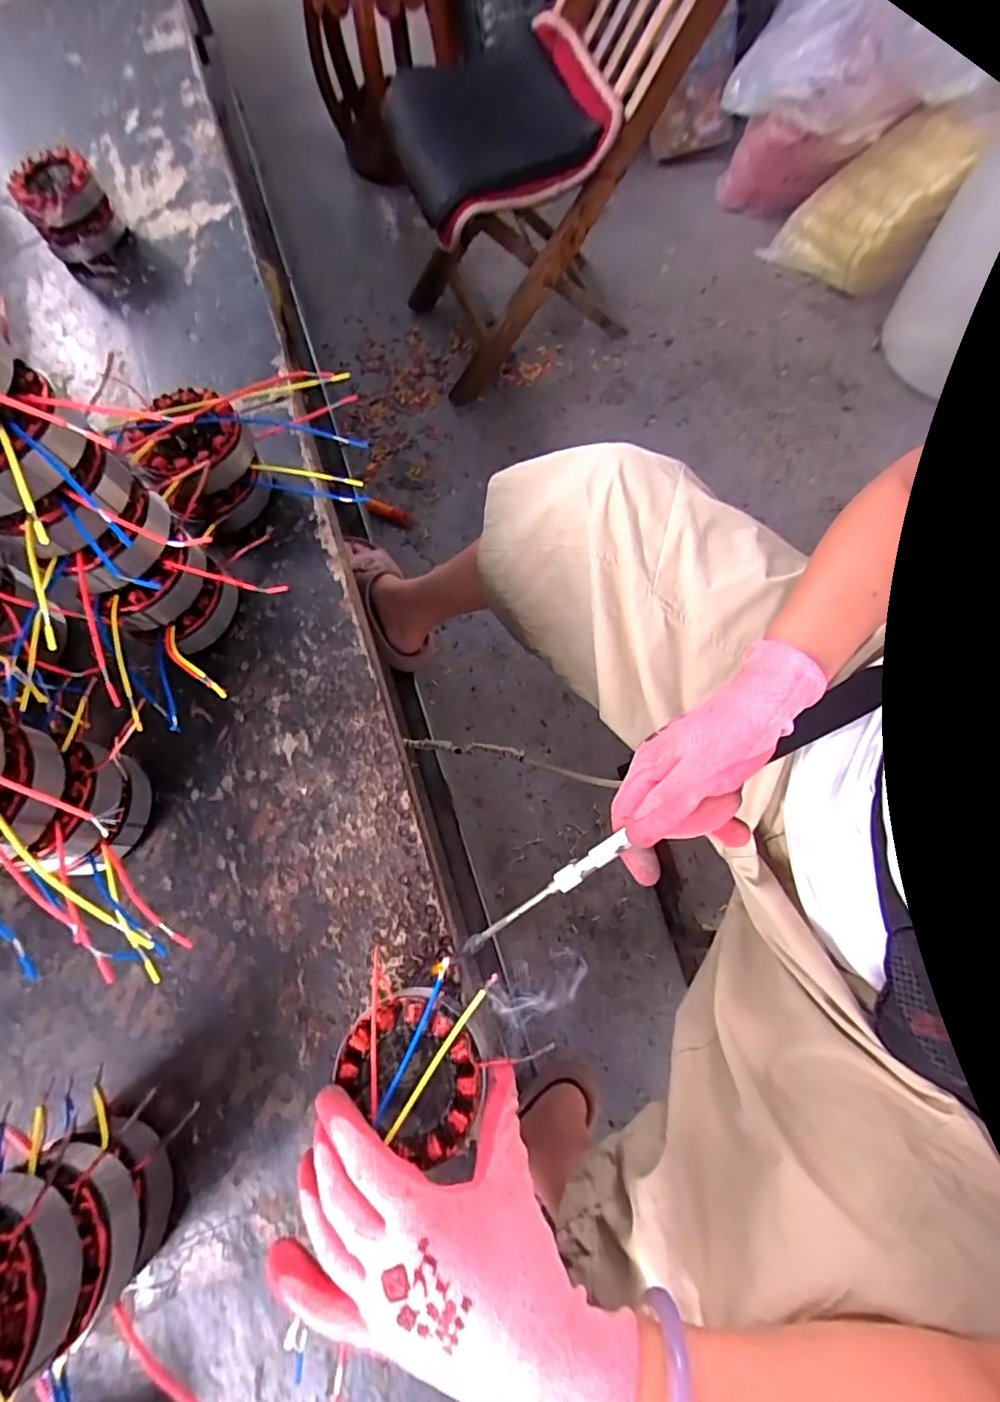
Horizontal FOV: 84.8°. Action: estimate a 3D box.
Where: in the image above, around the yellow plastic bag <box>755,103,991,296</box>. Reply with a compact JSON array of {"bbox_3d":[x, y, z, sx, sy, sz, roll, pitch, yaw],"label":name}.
[{"bbox_3d":[0.756,-1.032,1.131,0.292,0.257,0.164,32,74,13],"label":"yellow plastic bag"}]

